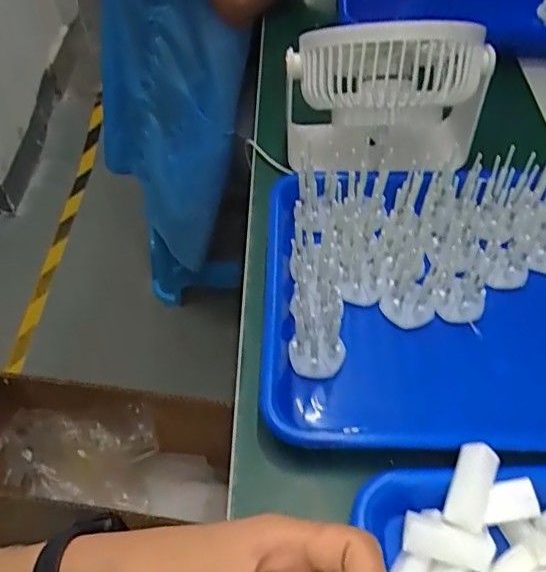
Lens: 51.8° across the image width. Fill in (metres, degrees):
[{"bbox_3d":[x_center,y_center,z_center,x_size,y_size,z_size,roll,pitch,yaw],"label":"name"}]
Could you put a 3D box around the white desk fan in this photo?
[{"bbox_3d":[0.094,-0.147,0.467,0.168,0.149,0.087,-9,52,-7],"label":"white desk fan"}]

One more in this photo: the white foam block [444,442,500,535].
[{"bbox_3d":[0.112,0.112,0.316,0.021,0.009,0.047,18,74,14],"label":"white foam block"}]

